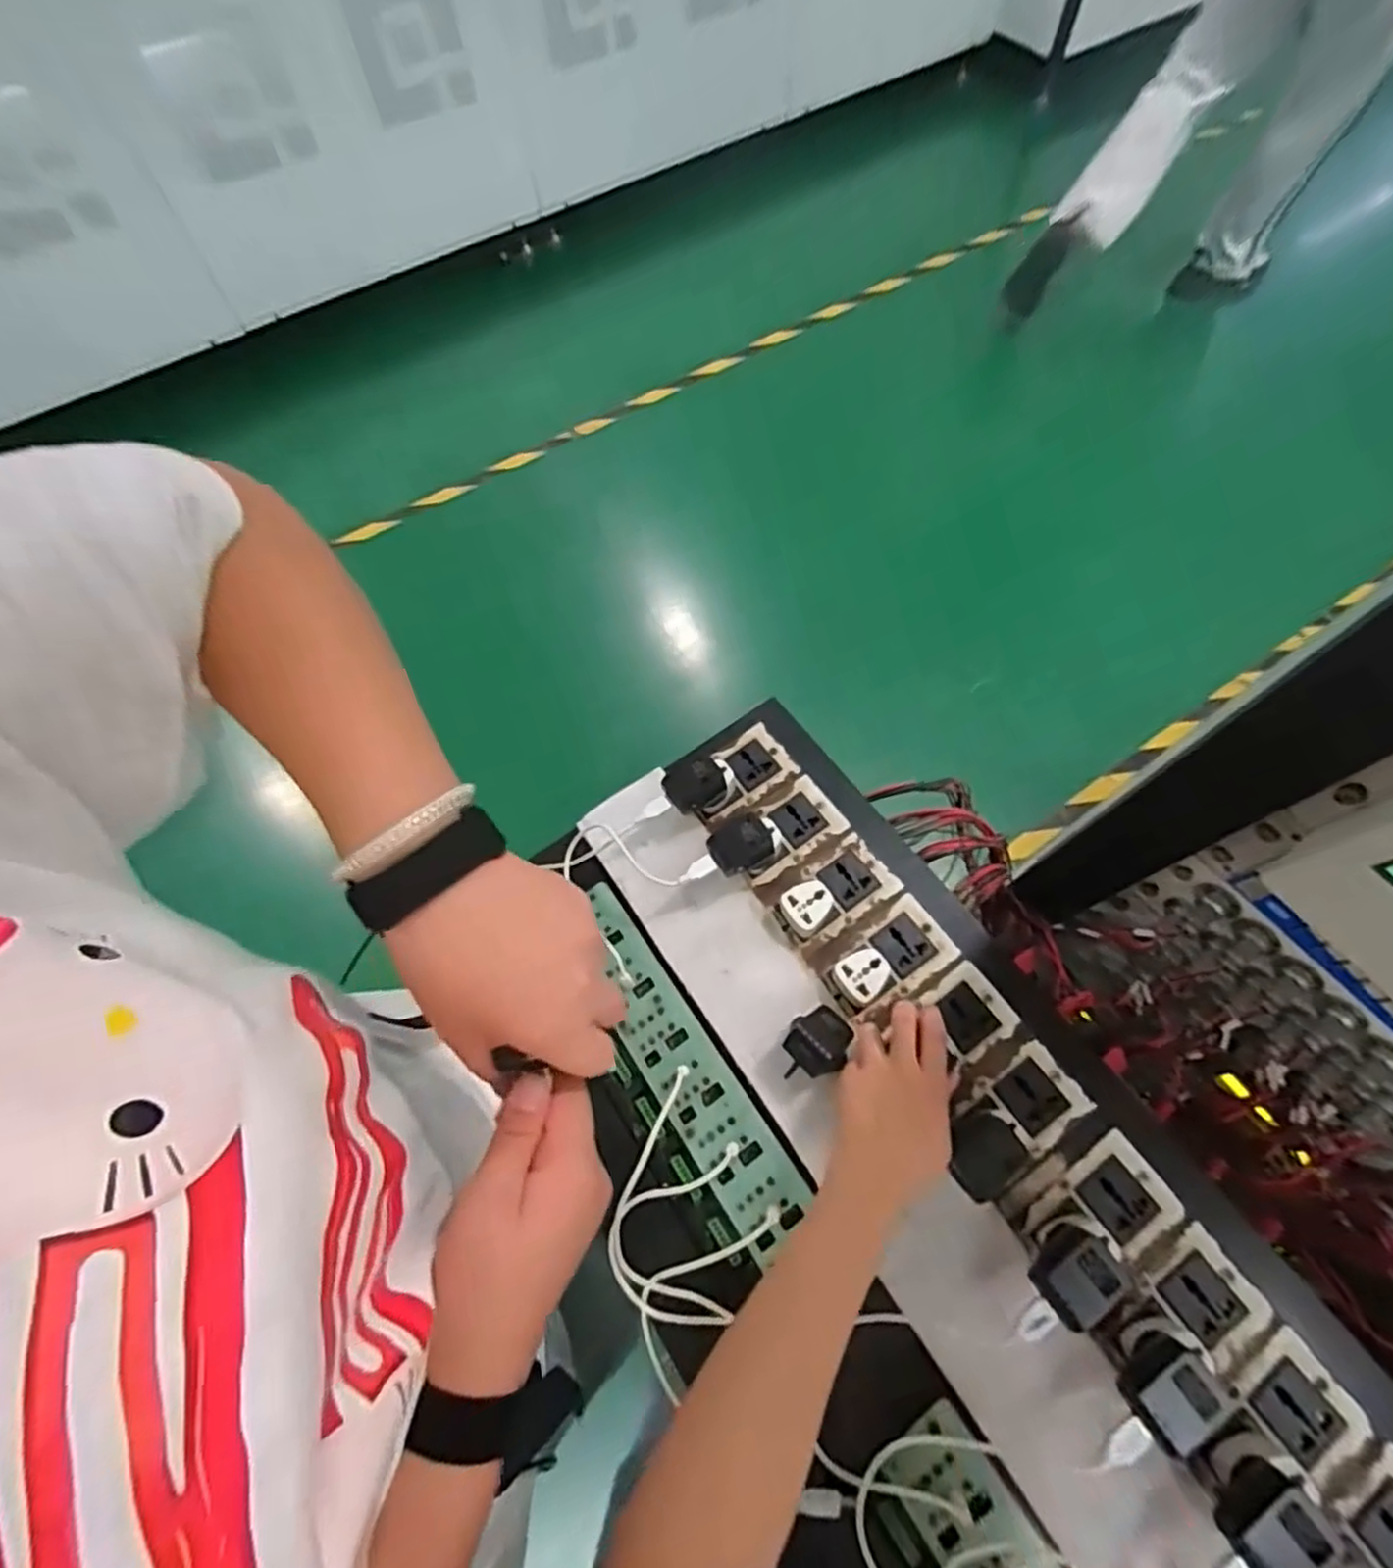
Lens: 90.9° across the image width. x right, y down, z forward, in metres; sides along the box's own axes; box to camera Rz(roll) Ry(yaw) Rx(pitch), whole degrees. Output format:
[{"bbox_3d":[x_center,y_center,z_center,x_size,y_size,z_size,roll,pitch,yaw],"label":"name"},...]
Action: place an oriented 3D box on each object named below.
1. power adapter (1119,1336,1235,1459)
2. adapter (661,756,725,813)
[{"bbox_3d":[0.281,0.359,0.404,0.051,0.026,0.037,-27,67,-11],"label":"power adapter"},{"bbox_3d":[0.000,-0.002,0.595,0.055,0.031,0.039,-29,68,-11],"label":"adapter"}]

